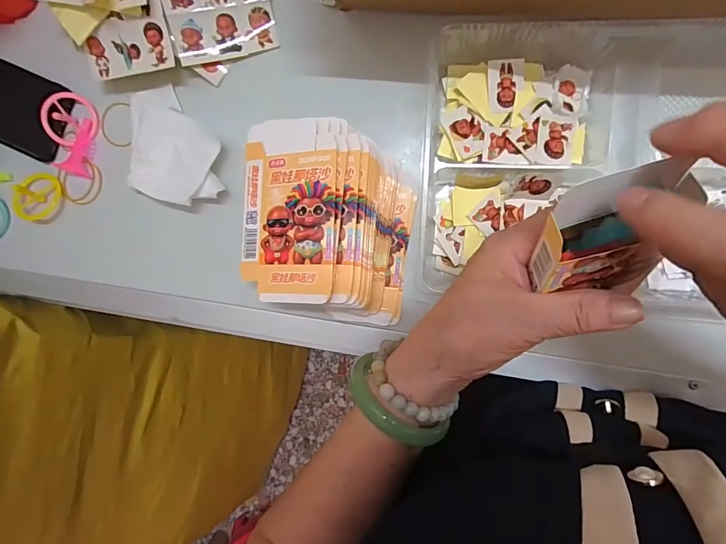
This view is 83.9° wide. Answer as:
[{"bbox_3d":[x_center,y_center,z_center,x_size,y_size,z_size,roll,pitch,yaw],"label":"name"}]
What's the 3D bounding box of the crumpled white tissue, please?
[{"bbox_3d":[-0.176,-0.117,0.368,0.086,0.023,0.108,-4,92,8],"label":"crumpled white tissue"}]

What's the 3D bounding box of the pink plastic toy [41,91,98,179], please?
[{"bbox_3d":[-0.283,-0.134,0.389,0.041,0.024,0.077,11,94,7],"label":"pink plastic toy"}]

